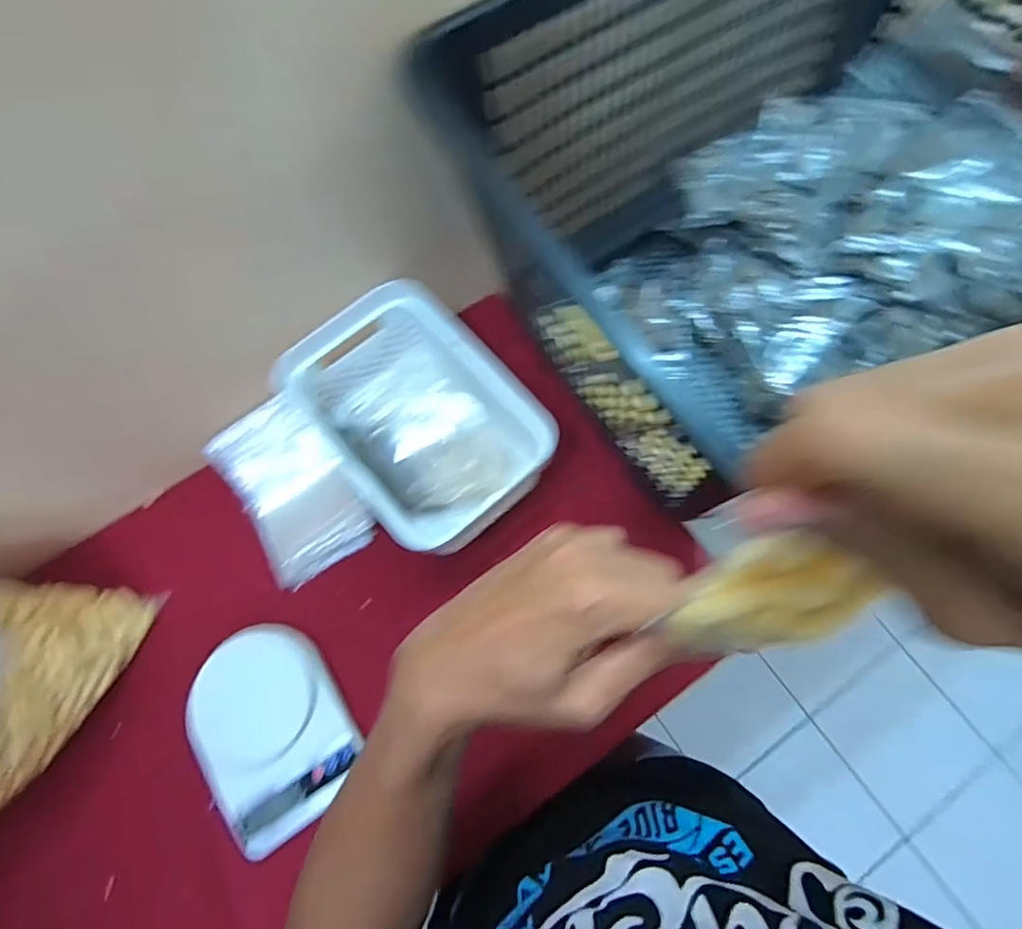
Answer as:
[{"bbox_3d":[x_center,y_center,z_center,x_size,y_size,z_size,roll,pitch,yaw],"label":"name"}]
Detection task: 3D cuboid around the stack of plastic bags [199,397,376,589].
[{"bbox_3d":[-0.233,0.026,0.576,0.113,0.035,0.180,-28,92,-16],"label":"stack of plastic bags"}]

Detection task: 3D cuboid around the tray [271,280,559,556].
[{"bbox_3d":[-0.098,-0.047,0.546,0.177,0.097,0.243,-41,75,-10],"label":"tray"}]

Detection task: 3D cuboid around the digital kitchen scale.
[{"bbox_3d":[-0.229,0.250,0.507,0.132,0.025,0.182,-33,74,-8],"label":"digital kitchen scale"}]

